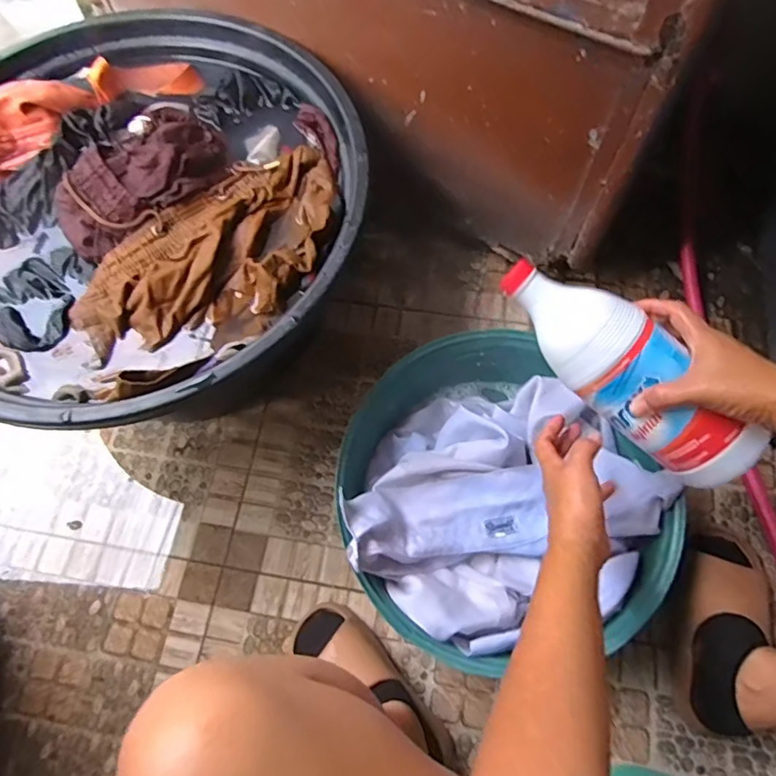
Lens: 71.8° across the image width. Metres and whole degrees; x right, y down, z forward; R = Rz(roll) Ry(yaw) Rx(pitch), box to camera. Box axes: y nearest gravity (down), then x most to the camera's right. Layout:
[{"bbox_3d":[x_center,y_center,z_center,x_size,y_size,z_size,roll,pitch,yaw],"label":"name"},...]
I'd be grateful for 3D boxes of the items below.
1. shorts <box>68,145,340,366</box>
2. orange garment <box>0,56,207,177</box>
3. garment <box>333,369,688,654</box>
[{"bbox_3d":[-0.182,-0.145,0.608,0.325,0.061,0.171,-42,73,-13],"label":"shorts"},{"bbox_3d":[-0.416,-0.347,0.675,0.344,0.058,0.102,-37,72,-12],"label":"orange garment"},{"bbox_3d":[0.120,0.137,0.611,0.298,0.106,0.290,-1,69,1],"label":"garment"}]

